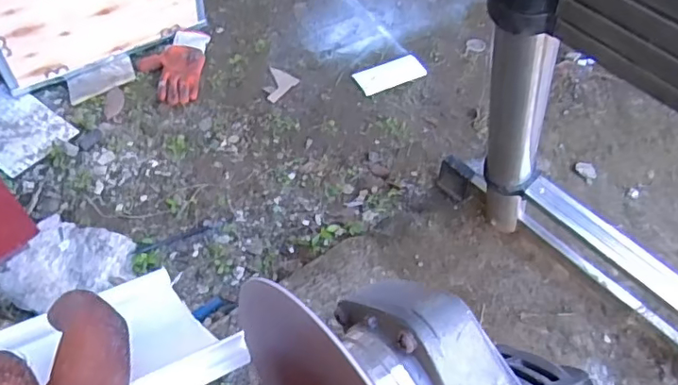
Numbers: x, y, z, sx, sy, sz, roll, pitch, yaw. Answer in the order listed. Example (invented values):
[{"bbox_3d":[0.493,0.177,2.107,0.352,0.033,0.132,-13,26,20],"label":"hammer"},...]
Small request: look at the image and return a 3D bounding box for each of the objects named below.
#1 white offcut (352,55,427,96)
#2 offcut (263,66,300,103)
[{"bbox_3d":[0.122,-0.280,1.295,0.170,0.008,0.074,-24,58,-17],"label":"white offcut"},{"bbox_3d":[-0.150,-0.253,1.287,0.079,0.005,0.092,33,60,21],"label":"offcut"}]

